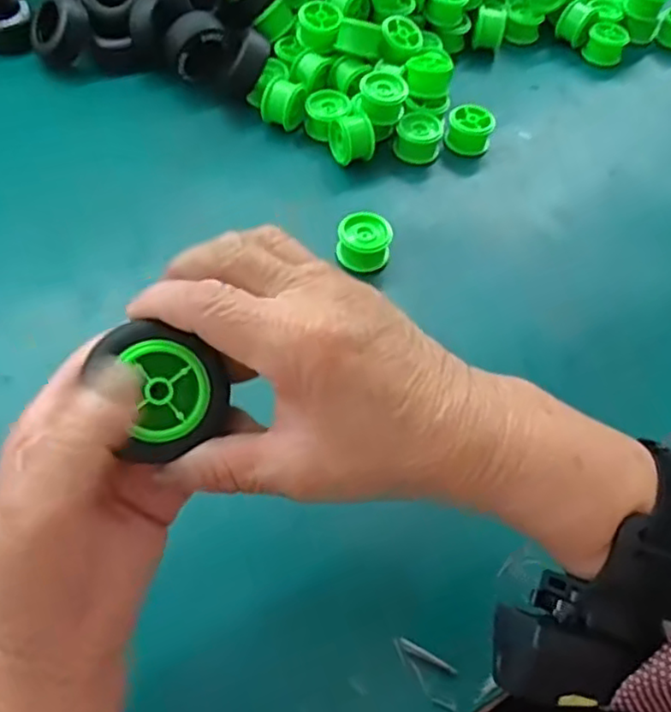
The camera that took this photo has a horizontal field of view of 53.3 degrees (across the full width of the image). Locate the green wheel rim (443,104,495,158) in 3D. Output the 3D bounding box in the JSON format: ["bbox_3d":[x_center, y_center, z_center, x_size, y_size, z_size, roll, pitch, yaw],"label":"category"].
[{"bbox_3d":[0.100,-0.168,0.500,0.033,0.031,0.026,17,57,6],"label":"green wheel rim"}]

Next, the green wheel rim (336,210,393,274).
[{"bbox_3d":[0.019,-0.073,0.429,0.033,0.029,0.026,8,57,1],"label":"green wheel rim"}]

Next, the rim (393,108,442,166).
[{"bbox_3d":[0.060,-0.159,0.490,0.032,0.030,0.029,13,57,3],"label":"rim"}]

